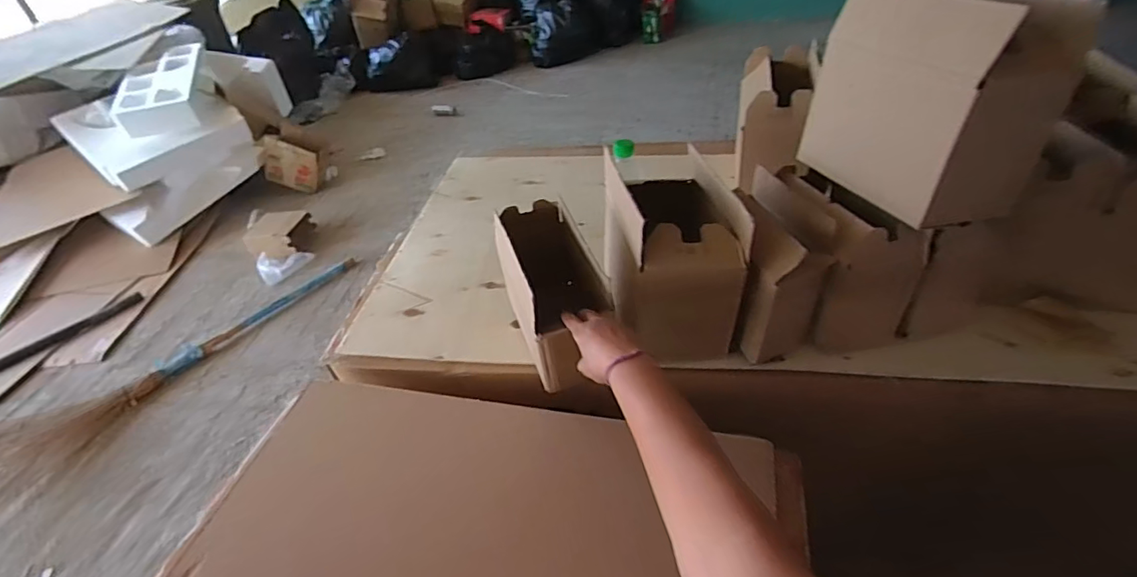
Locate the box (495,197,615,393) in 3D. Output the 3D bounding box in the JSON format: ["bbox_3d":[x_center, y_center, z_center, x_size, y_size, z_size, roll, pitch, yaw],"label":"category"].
[{"bbox_3d":[-0.019,0.013,0.725,0.113,0.193,0.204,-13,40,-7],"label":"box"}]

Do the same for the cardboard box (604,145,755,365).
[{"bbox_3d":[0.140,-0.058,0.737,0.154,0.214,0.249,-8,40,-1],"label":"cardboard box"}]

